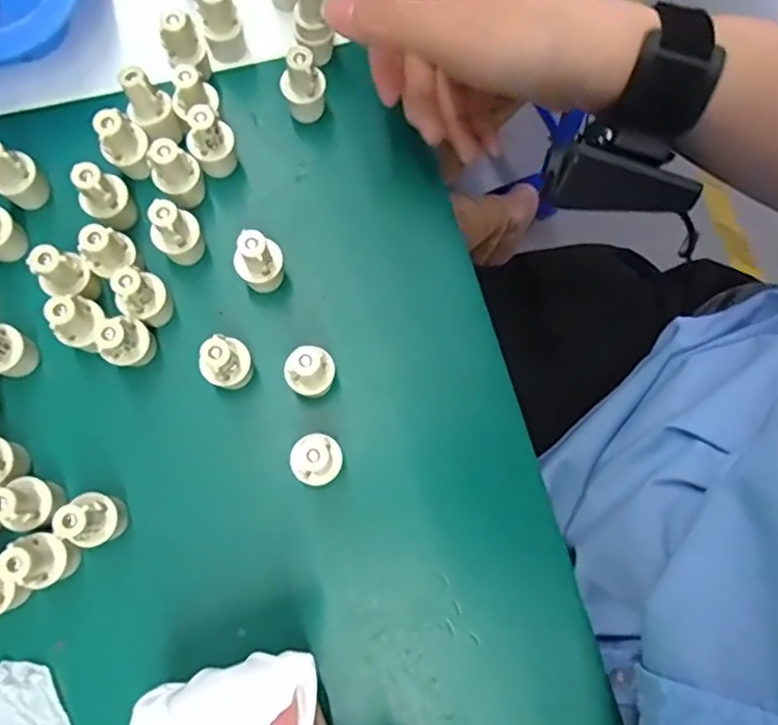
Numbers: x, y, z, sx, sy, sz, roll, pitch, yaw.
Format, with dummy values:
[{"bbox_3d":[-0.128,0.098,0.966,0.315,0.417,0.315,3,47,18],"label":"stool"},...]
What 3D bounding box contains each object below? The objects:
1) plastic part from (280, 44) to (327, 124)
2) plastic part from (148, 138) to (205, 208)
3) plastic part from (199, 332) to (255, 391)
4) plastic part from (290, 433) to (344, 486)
[{"bbox_3d":[-0.046,-0.148,0.339,0.018,0.042,0.018,0,78,-1],"label":"plastic part"},{"bbox_3d":[-0.109,-0.097,0.326,0.023,0.042,0.018,-33,81,-7],"label":"plastic part"},{"bbox_3d":[-0.078,0.001,0.305,0.018,0.043,0.023,40,81,7],"label":"plastic part"},{"bbox_3d":[-0.033,0.046,0.294,0.024,0.042,0.022,0,78,-1],"label":"plastic part"}]

